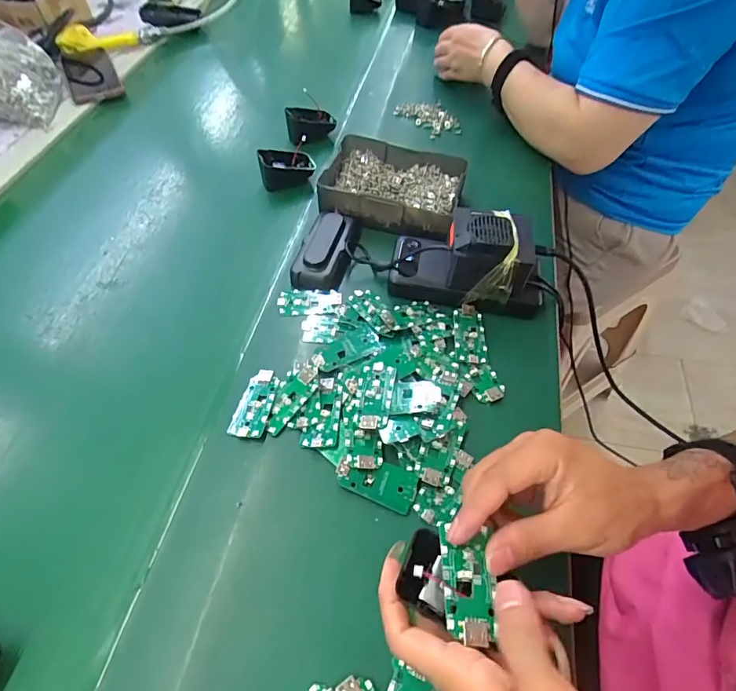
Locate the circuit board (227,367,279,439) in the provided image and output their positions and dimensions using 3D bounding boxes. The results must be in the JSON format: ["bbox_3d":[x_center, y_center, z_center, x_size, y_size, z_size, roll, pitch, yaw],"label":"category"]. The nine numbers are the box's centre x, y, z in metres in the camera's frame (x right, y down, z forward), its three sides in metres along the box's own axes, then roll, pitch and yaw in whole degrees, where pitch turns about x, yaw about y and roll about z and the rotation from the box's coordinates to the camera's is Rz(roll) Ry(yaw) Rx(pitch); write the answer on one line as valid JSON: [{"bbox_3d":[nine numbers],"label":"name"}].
[{"bbox_3d":[-0.097,0.048,0.398,0.030,0.006,0.061,9,55,8],"label":"circuit board"}]

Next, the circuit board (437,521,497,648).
[{"bbox_3d":[0.057,0.132,0.261,0.029,0.005,0.058,-1,54,1],"label":"circuit board"}]

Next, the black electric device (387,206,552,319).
[{"bbox_3d":[0.102,-0.092,0.459,0.155,0.073,0.077,10,55,8],"label":"black electric device"}]

